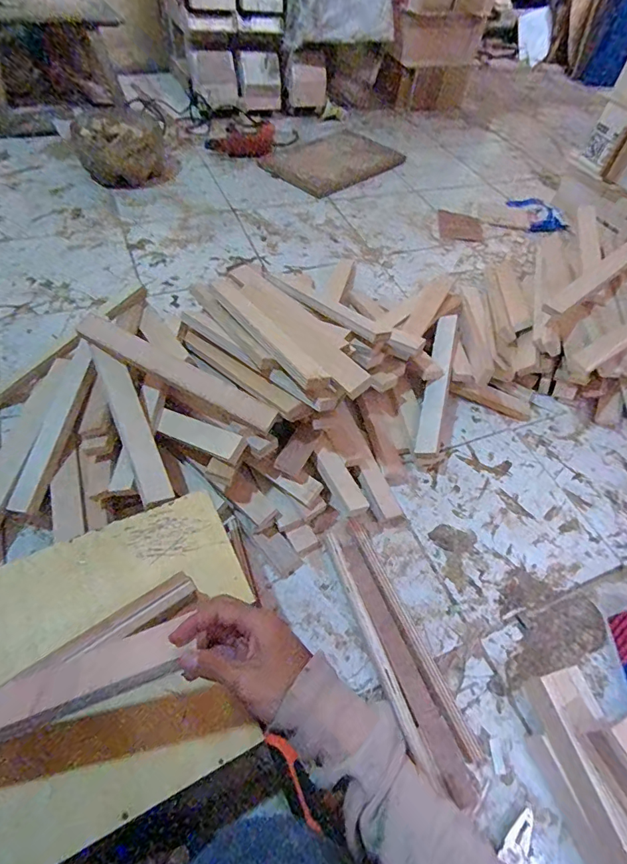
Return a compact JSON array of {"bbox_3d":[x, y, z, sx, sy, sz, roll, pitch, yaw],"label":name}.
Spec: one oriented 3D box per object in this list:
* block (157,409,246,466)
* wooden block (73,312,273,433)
[{"bbox_3d":[-0.168,0.005,0.672,0.151,0.021,0.042,19,55,26],"label":"block"},{"bbox_3d":[-0.221,-0.094,0.714,0.369,0.032,0.043,26,57,14],"label":"wooden block"}]

